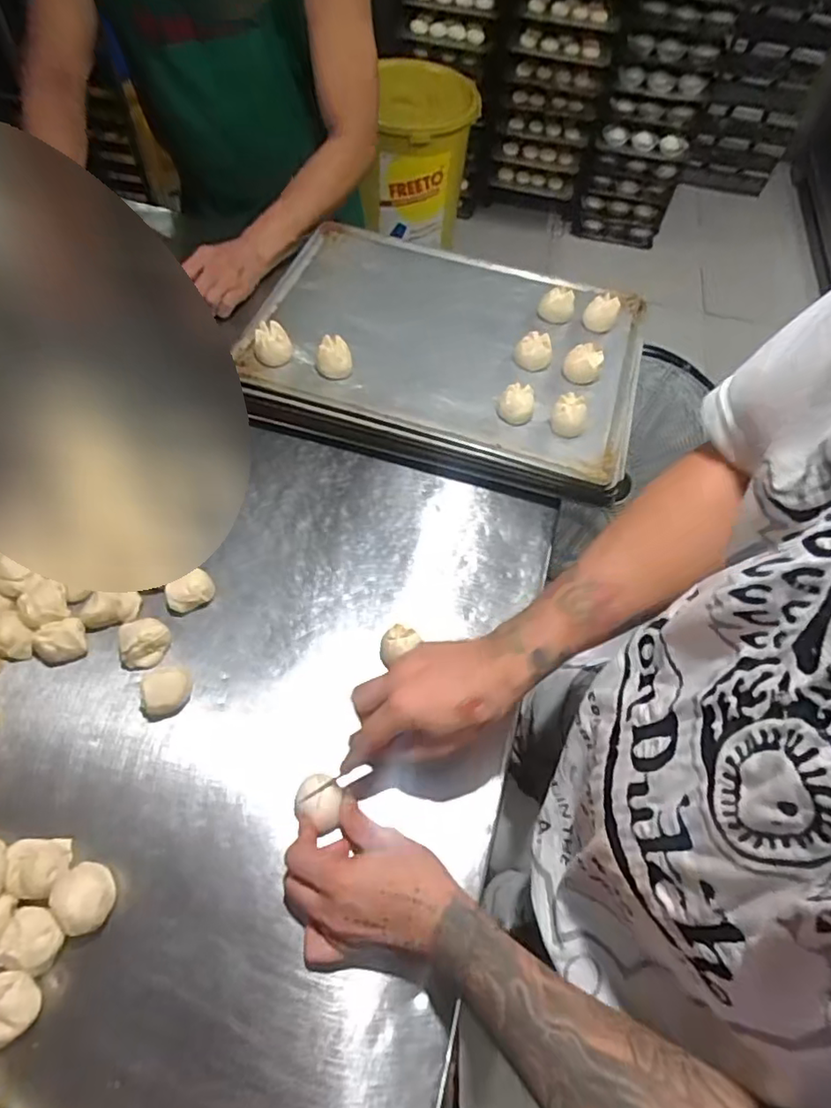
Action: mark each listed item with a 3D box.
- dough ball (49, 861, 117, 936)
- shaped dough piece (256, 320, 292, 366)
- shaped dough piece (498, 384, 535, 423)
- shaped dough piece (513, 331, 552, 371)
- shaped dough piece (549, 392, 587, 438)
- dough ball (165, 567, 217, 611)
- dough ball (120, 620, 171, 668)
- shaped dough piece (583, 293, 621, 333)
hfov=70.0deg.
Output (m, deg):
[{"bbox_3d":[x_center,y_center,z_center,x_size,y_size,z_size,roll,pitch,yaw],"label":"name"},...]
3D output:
[{"bbox_3d":[-0.252,0.261,0.453,0.044,0.035,0.048,5,59,-1],"label":"dough ball"},{"bbox_3d":[-0.163,-0.242,0.681,0.038,0.034,0.038,-12,61,-10],"label":"shaped dough piece"},{"bbox_3d":[0.111,-0.167,0.661,0.038,0.030,0.034,11,60,3],"label":"shaped dough piece"},{"bbox_3d":[0.140,-0.241,0.707,0.041,0.033,0.037,15,60,5],"label":"shaped dough piece"},{"bbox_3d":[0.170,-0.154,0.657,0.038,0.034,0.037,2,60,-3],"label":"shaped dough piece"},{"bbox_3d":[-0.225,0.039,0.595,0.046,0.028,0.034,-24,66,-13],"label":"dough ball"},{"bbox_3d":[-0.254,0.084,0.555,0.034,0.039,0.044,29,62,13],"label":"dough ball"},{"bbox_3d":[0.232,-0.305,0.741,0.037,0.038,0.031,12,60,4],"label":"shaped dough piece"}]

